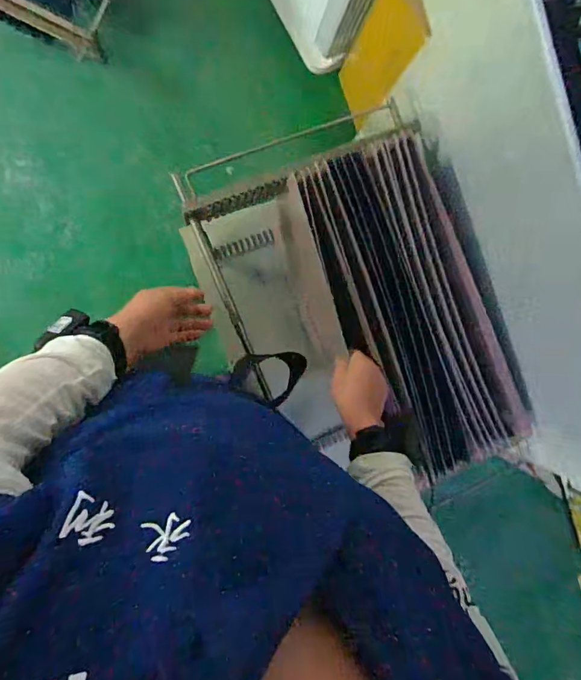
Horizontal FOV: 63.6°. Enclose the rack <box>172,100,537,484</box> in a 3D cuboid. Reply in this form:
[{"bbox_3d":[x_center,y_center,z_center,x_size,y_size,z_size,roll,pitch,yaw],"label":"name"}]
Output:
[{"bbox_3d":[0.102,-0.024,0.841,0.399,0.301,0.533,-24,94,-6],"label":"rack"}]

